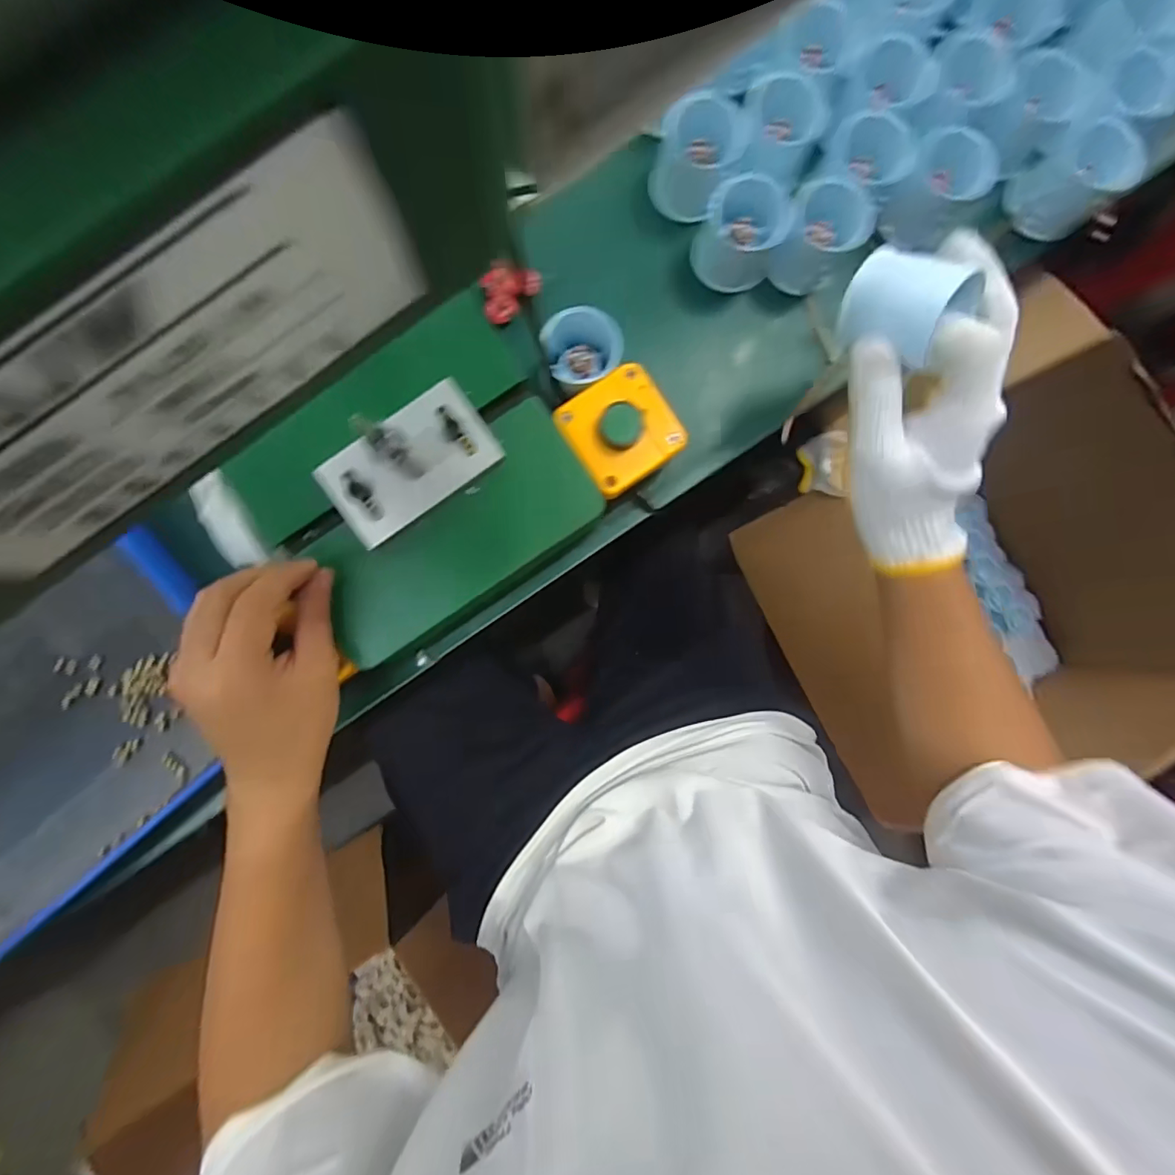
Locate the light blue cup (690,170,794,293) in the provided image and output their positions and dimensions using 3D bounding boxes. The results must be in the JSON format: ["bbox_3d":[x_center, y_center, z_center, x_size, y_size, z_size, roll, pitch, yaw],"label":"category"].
[{"bbox_3d":[0.110,-0.257,0.379,0.058,0.055,0.051,21,89,-1],"label":"light blue cup"}]

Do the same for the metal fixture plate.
[{"bbox_3d":[-0.110,-0.078,0.320,0.102,0.009,0.062,-35,90,-1],"label":"metal fixture plate"}]

